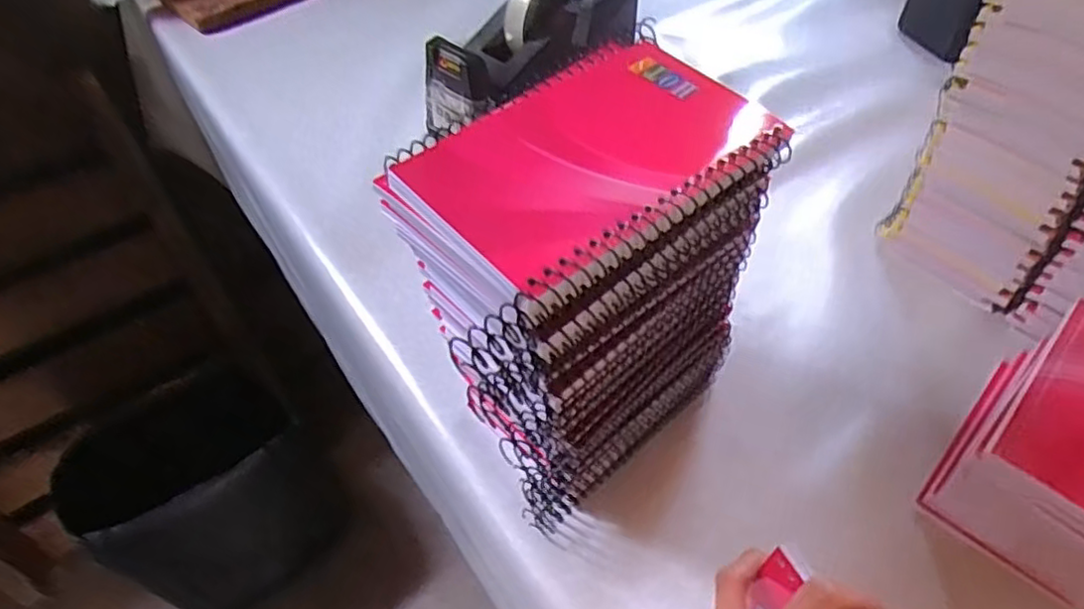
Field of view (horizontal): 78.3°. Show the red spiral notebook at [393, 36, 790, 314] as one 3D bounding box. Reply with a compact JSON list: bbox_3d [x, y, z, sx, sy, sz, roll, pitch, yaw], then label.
[{"bbox_3d":[0.018,-0.056,0.246,0.132,0.012,0.089,-34,56,-23],"label":"red spiral notebook"}]

